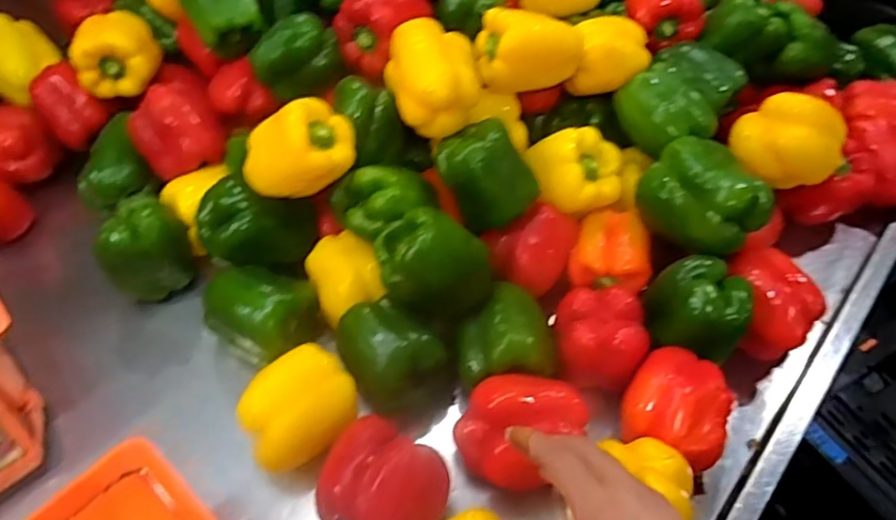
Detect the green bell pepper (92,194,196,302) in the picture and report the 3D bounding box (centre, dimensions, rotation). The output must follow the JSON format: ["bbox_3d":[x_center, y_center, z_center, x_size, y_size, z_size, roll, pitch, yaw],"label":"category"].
[{"bbox_3d":[-0.324,-0.012,0.638,0.075,0.087,0.089,29,59,20],"label":"green bell pepper"}]

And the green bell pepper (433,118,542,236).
[{"bbox_3d":[0.039,-0.089,0.599,0.098,0.075,0.077,36,61,24],"label":"green bell pepper"}]

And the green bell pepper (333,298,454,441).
[{"bbox_3d":[-0.052,0.100,0.572,0.075,0.105,0.107,-36,61,-24],"label":"green bell pepper"}]

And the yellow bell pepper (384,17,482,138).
[{"bbox_3d":[-0.015,-0.181,0.592,0.092,0.074,0.094,-2,53,-1],"label":"yellow bell pepper"}]

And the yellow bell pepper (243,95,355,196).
[{"bbox_3d":[-0.140,-0.104,0.568,0.108,0.065,0.071,-28,58,-19],"label":"yellow bell pepper"}]

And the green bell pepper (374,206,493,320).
[{"bbox_3d":[-0.011,0.004,0.556,0.105,0.083,0.086,-9,54,-6],"label":"green bell pepper"}]

